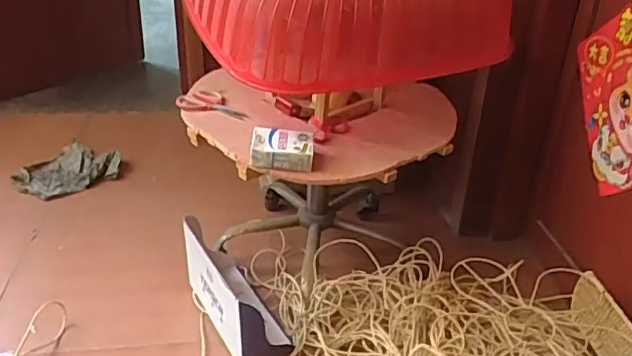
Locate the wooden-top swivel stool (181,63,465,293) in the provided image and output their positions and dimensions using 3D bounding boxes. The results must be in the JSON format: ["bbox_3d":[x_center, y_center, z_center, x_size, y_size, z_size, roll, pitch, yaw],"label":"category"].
[{"bbox_3d":[-0.007,-0.005,1.275,0.507,0.414,0.498,-13,33,-26],"label":"wooden-top swivel stool"}]

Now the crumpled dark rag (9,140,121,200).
[{"bbox_3d":[-0.706,-0.019,1.653,0.205,0.052,0.247,21,34,28],"label":"crumpled dark rag"}]

